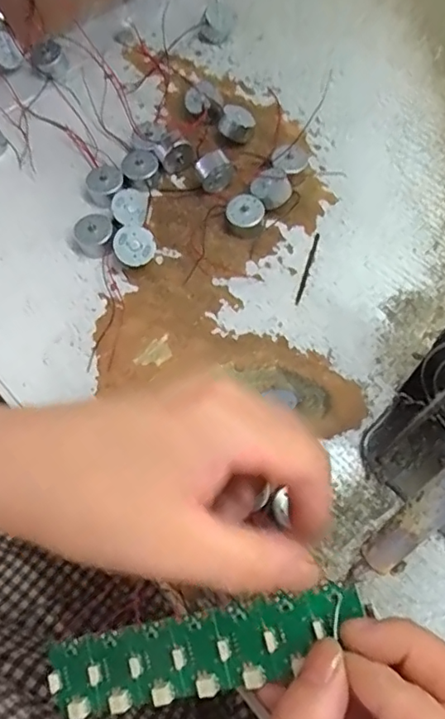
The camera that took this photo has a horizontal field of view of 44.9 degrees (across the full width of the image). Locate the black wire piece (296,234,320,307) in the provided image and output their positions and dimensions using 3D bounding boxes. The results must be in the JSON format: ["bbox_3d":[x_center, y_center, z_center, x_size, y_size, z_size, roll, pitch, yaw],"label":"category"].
[{"bbox_3d":[0.052,-0.056,0.328,0.004,0.004,0.052,15,68,8],"label":"black wire piece"}]

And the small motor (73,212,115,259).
[{"bbox_3d":[-0.078,-0.076,0.333,0.024,0.013,0.025,-1,67,2],"label":"small motor"}]

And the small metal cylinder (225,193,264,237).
[{"bbox_3d":[0.015,-0.091,0.337,0.023,0.014,0.023,-1,67,2],"label":"small metal cylinder"}]

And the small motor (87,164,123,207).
[{"bbox_3d":[-0.076,-0.113,0.348,0.023,0.010,0.023,-4,67,0],"label":"small motor"}]

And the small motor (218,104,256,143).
[{"bbox_3d":[0.010,-0.161,0.367,0.022,0.017,0.023,4,67,4],"label":"small motor"}]

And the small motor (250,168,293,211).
[{"bbox_3d":[0.030,-0.107,0.341,0.025,0.016,0.022,-33,70,-12],"label":"small motor"}]

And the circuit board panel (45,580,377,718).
[{"bbox_3d":[-0.010,0.118,0.217,0.132,0.006,0.031,-21,67,12],"label":"circuit board panel"}]

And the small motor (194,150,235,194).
[{"bbox_3d":[-0.004,-0.121,0.347,0.024,0.022,0.013,-20,68,-7],"label":"small motor"}]

